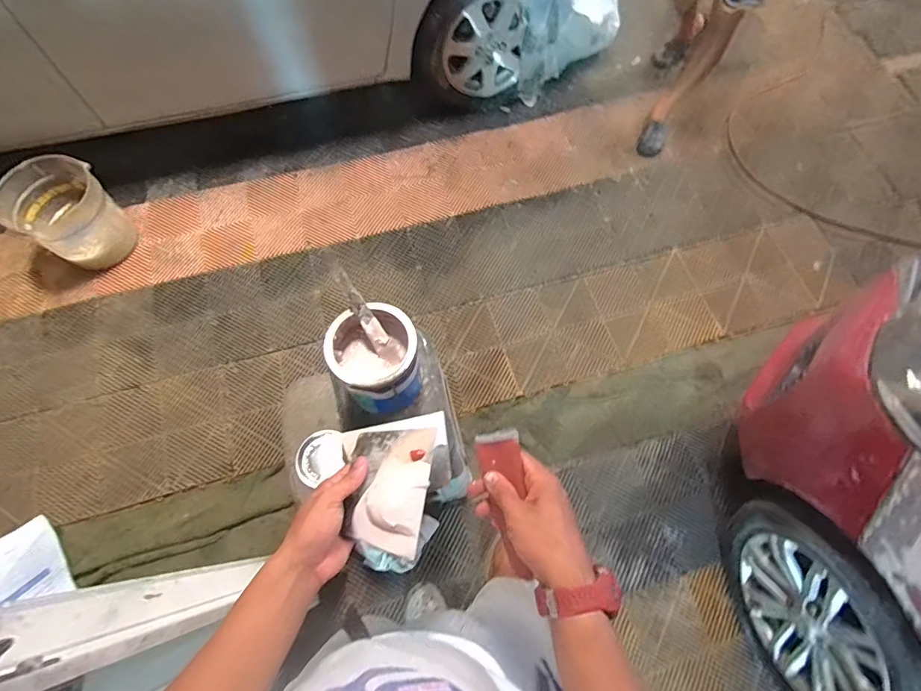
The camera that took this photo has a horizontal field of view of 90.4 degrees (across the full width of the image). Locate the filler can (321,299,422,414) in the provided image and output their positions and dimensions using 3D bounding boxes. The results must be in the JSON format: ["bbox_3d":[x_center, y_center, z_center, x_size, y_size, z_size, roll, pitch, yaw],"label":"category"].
[{"bbox_3d":[-0.163,0.035,0.908,0.158,0.199,0.153,0,69,0],"label":"filler can"}]

